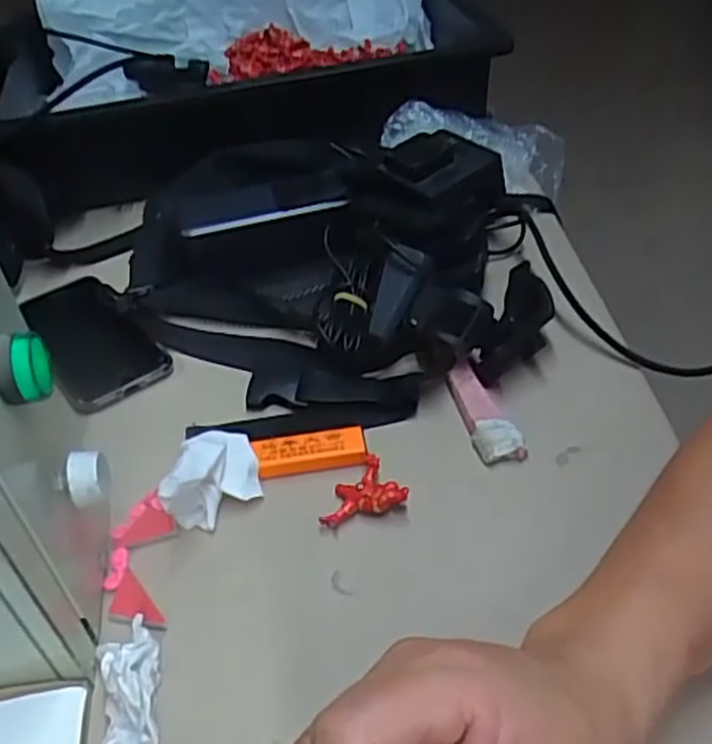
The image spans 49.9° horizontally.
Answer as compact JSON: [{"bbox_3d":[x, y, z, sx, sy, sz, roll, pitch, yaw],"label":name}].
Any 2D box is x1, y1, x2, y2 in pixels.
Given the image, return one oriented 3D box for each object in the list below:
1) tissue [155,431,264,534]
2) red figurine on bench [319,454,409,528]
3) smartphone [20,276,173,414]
[{"bbox_3d":[-0.078,0.056,0.421,0.056,0.037,0.038,-34,52,-32],"label":"tissue"},{"bbox_3d":[0.001,0.063,0.423,0.046,0.016,0.035,-8,43,-9],"label":"red figurine on bench"},{"bbox_3d":[-0.188,-0.031,0.540,0.070,0.009,0.144,-22,47,-23],"label":"smartphone"}]

